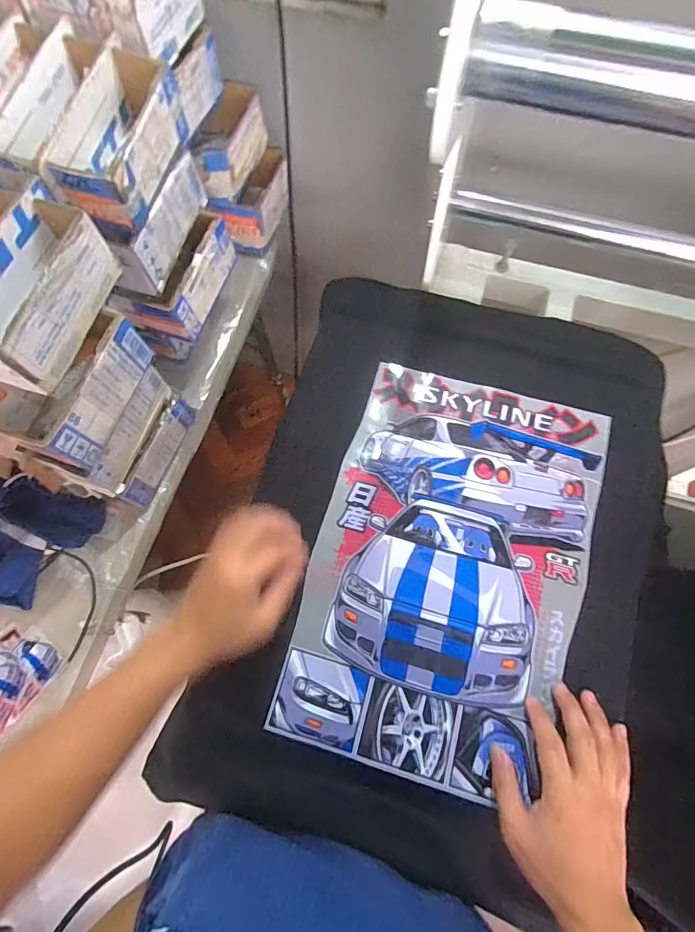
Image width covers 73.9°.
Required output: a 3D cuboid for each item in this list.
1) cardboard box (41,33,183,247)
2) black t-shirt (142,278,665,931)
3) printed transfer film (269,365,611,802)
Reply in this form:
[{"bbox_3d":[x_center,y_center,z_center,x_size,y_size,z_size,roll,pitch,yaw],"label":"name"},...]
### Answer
[{"bbox_3d":[-0.228,-0.334,0.473,0.077,0.074,0.170,12,73,5],"label":"cardboard box"},{"bbox_3d":[0.103,0.094,0.496,0.419,0.049,0.614,17,73,6],"label":"black t-shirt"},{"bbox_3d":[0.107,0.097,0.483,0.263,0.005,0.405,17,73,6],"label":"printed transfer film"}]

